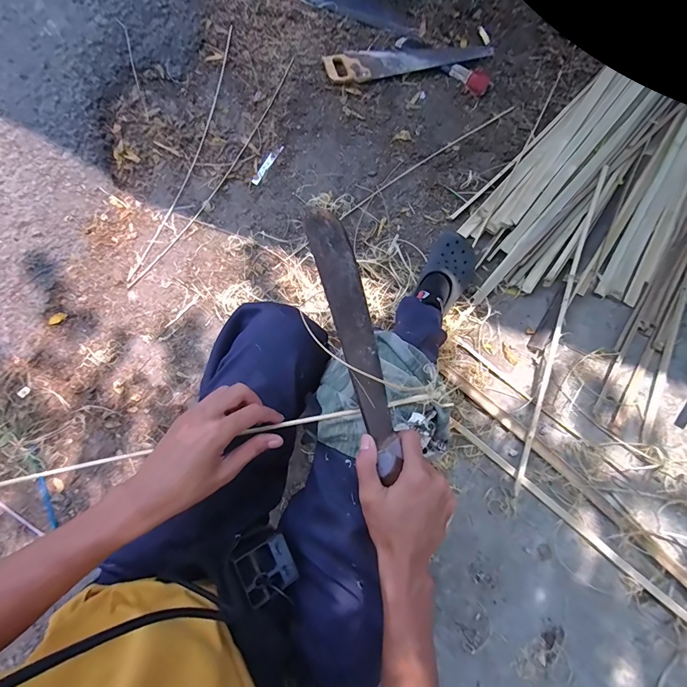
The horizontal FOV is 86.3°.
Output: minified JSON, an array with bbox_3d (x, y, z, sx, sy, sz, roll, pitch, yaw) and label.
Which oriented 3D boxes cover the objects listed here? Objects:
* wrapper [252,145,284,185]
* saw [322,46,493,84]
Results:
[{"bbox_3d":[-0.222,-0.526,1.076,0.023,0.004,0.151,28,76,6],"label":"wrapper"},{"bbox_3d":[0.197,-0.894,1.144,0.500,0.030,0.119,-8,75,-4],"label":"saw"}]

